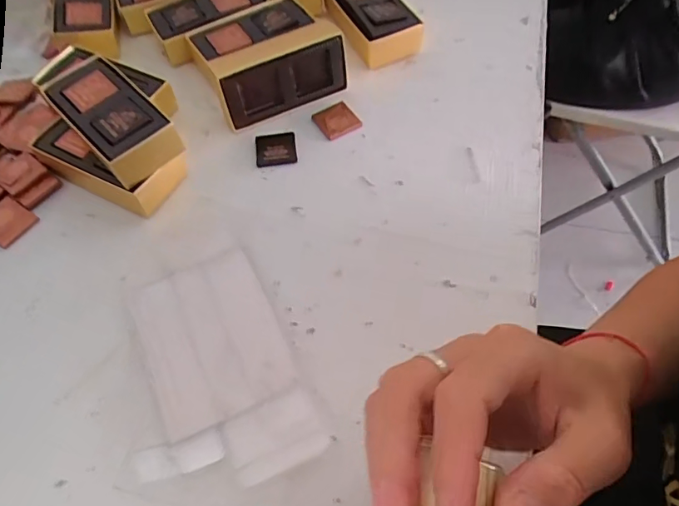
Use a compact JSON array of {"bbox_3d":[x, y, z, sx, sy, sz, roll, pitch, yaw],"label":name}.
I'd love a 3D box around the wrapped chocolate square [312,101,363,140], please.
[{"bbox_3d":[-0.001,-0.115,0.440,0.033,0.004,0.033,-31,62,-16],"label":"wrapped chocolate square"}]

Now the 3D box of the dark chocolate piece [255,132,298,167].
[{"bbox_3d":[-0.054,-0.089,0.426,0.034,0.004,0.036,-7,58,-2],"label":"dark chocolate piece"}]

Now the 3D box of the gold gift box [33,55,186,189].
[{"bbox_3d":[-0.175,-0.105,0.387,0.054,0.025,0.122,-40,63,-20],"label":"gold gift box"}]

